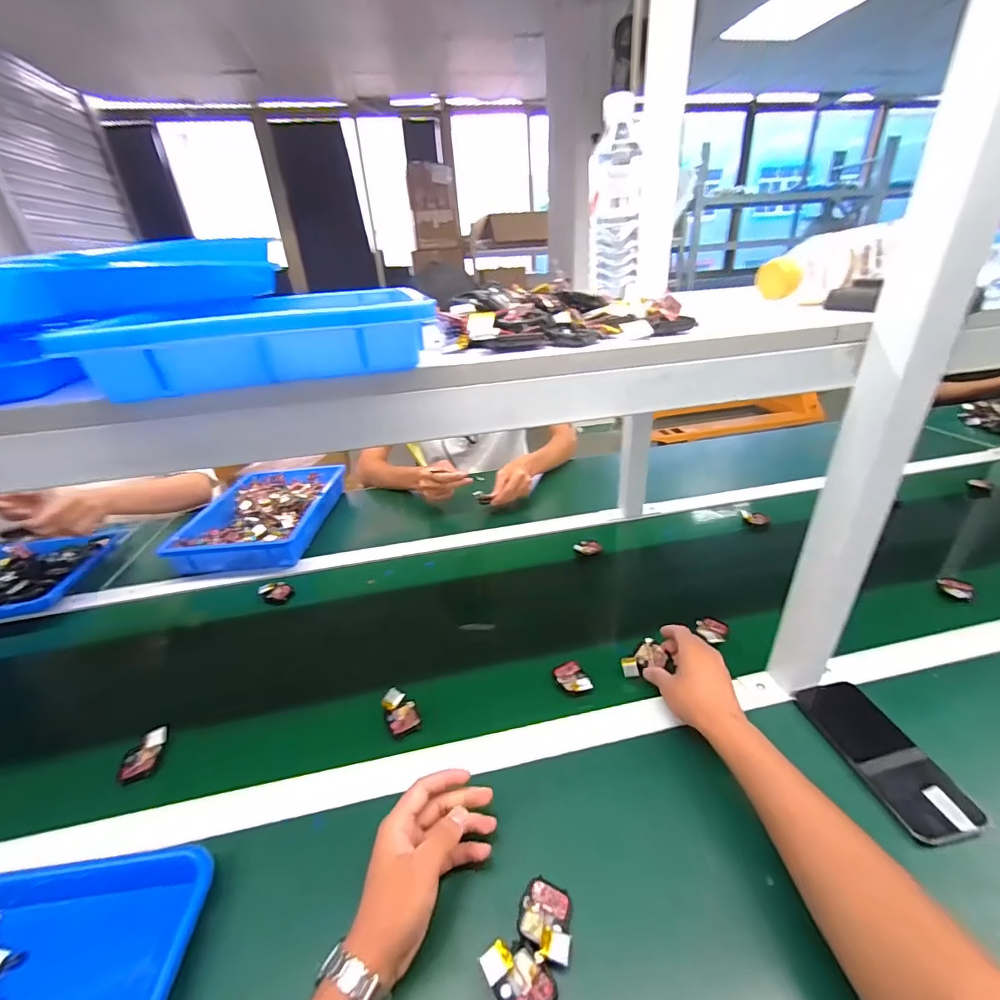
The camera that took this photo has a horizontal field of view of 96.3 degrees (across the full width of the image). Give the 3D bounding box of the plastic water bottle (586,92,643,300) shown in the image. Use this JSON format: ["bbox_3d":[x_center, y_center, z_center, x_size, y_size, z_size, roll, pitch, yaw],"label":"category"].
[{"bbox_3d":[0.145,-0.373,0.556,0.065,0.198,0.072,0,28,7],"label":"plastic water bottle"}]

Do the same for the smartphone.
[{"bbox_3d":[0.395,0.259,0.465,0.071,0.010,0.160,-14,29,-3],"label":"smartphone"}]

